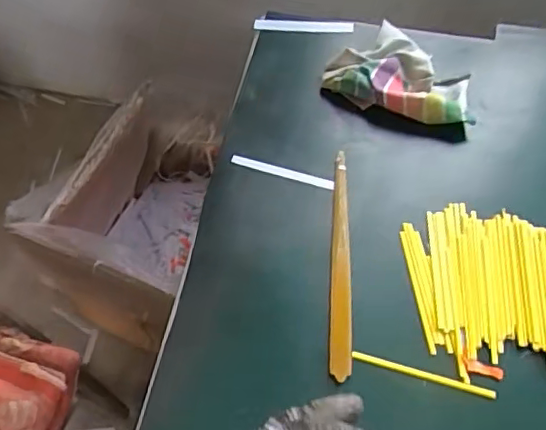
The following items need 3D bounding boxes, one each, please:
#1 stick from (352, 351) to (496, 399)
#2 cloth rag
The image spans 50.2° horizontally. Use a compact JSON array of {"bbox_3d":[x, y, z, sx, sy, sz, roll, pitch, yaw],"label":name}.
[{"bbox_3d":[0.116,0.124,0.452,0.110,0.004,0.007,15,59,9],"label":"stick"},{"bbox_3d":[0.138,-0.137,0.601,0.142,0.033,0.102,35,64,20],"label":"cloth rag"}]

